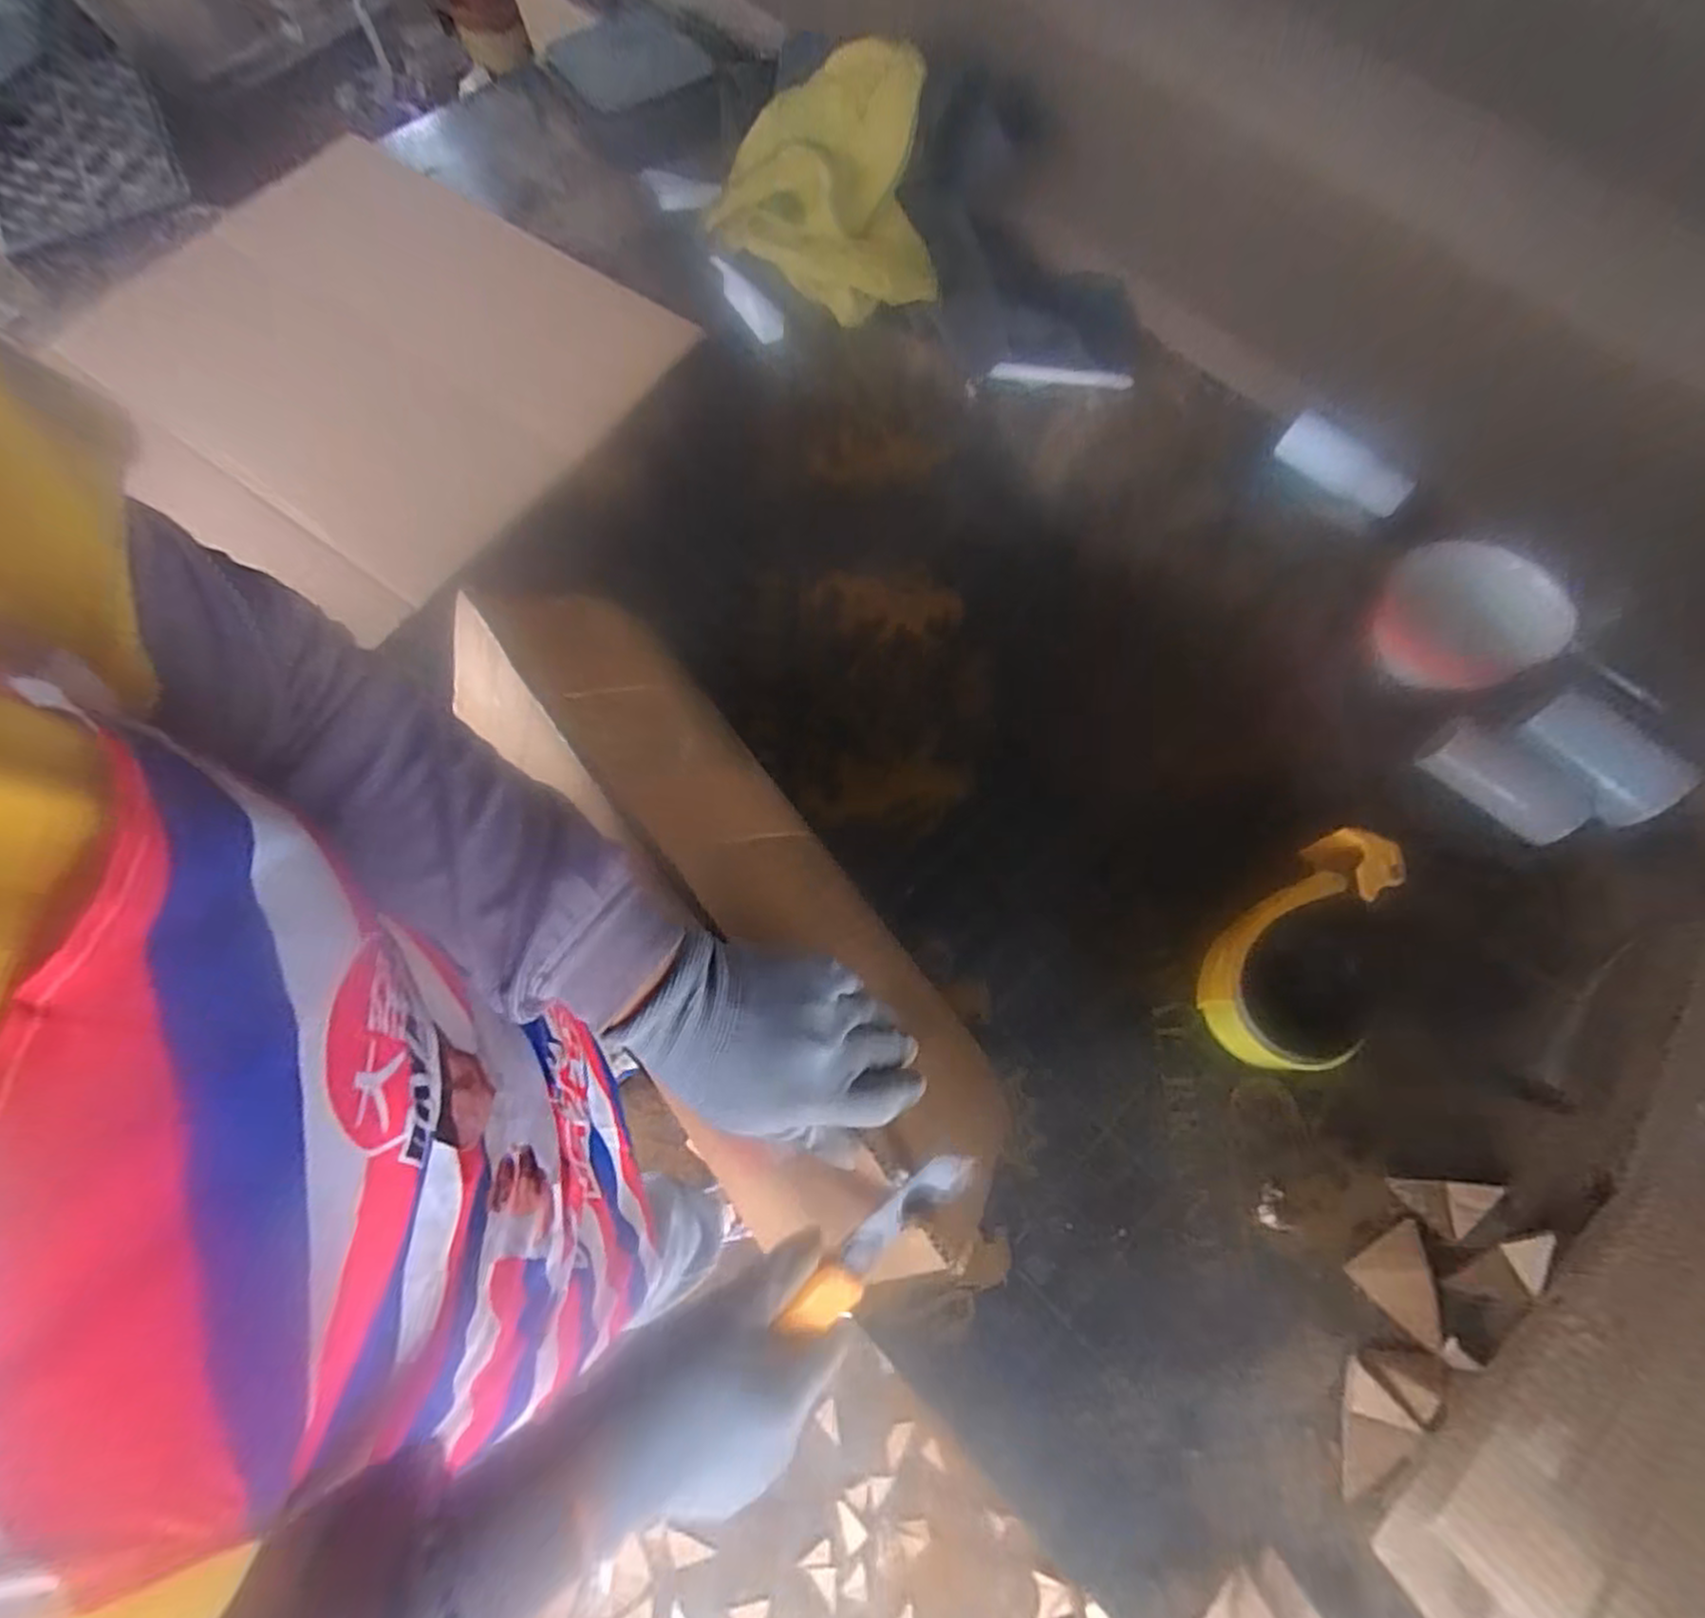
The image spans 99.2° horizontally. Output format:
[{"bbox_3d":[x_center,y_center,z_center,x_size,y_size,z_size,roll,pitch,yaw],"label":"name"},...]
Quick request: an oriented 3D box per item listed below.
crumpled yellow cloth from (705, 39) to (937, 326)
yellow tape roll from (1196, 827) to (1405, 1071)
[{"bbox_3d":[-0.035,-0.588,0.683,0.209,0.125,0.184,-5,71,-2],"label":"crumpled yellow cloth"},{"bbox_3d":[0.315,0.096,0.495,0.093,0.030,0.176,34,93,11],"label":"yellow tape roll"}]

